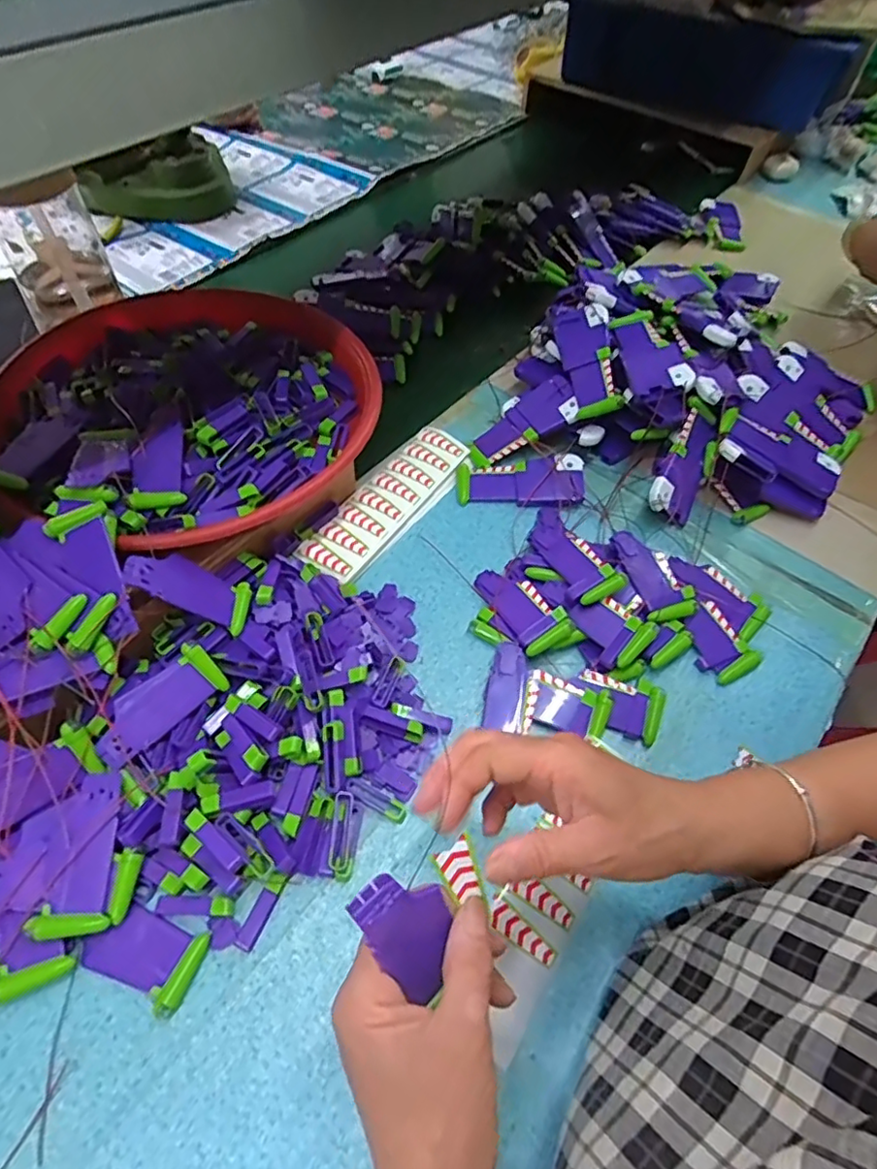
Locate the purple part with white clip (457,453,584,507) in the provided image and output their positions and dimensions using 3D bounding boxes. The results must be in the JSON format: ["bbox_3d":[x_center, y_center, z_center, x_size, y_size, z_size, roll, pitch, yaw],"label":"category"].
[{"bbox_3d":[0.077,-0.098,0.564,0.115,0.022,0.049,4,56,1],"label":"purple part with white clip"}]

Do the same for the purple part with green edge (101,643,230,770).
[{"bbox_3d":[-0.191,0.081,0.409,0.085,0.007,0.038,-38,88,-24],"label":"purple part with green edge"}]

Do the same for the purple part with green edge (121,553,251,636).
[{"bbox_3d":[-0.173,0.001,0.422,0.004,0.088,0.037,-23,46,36],"label":"purple part with green edge"}]

